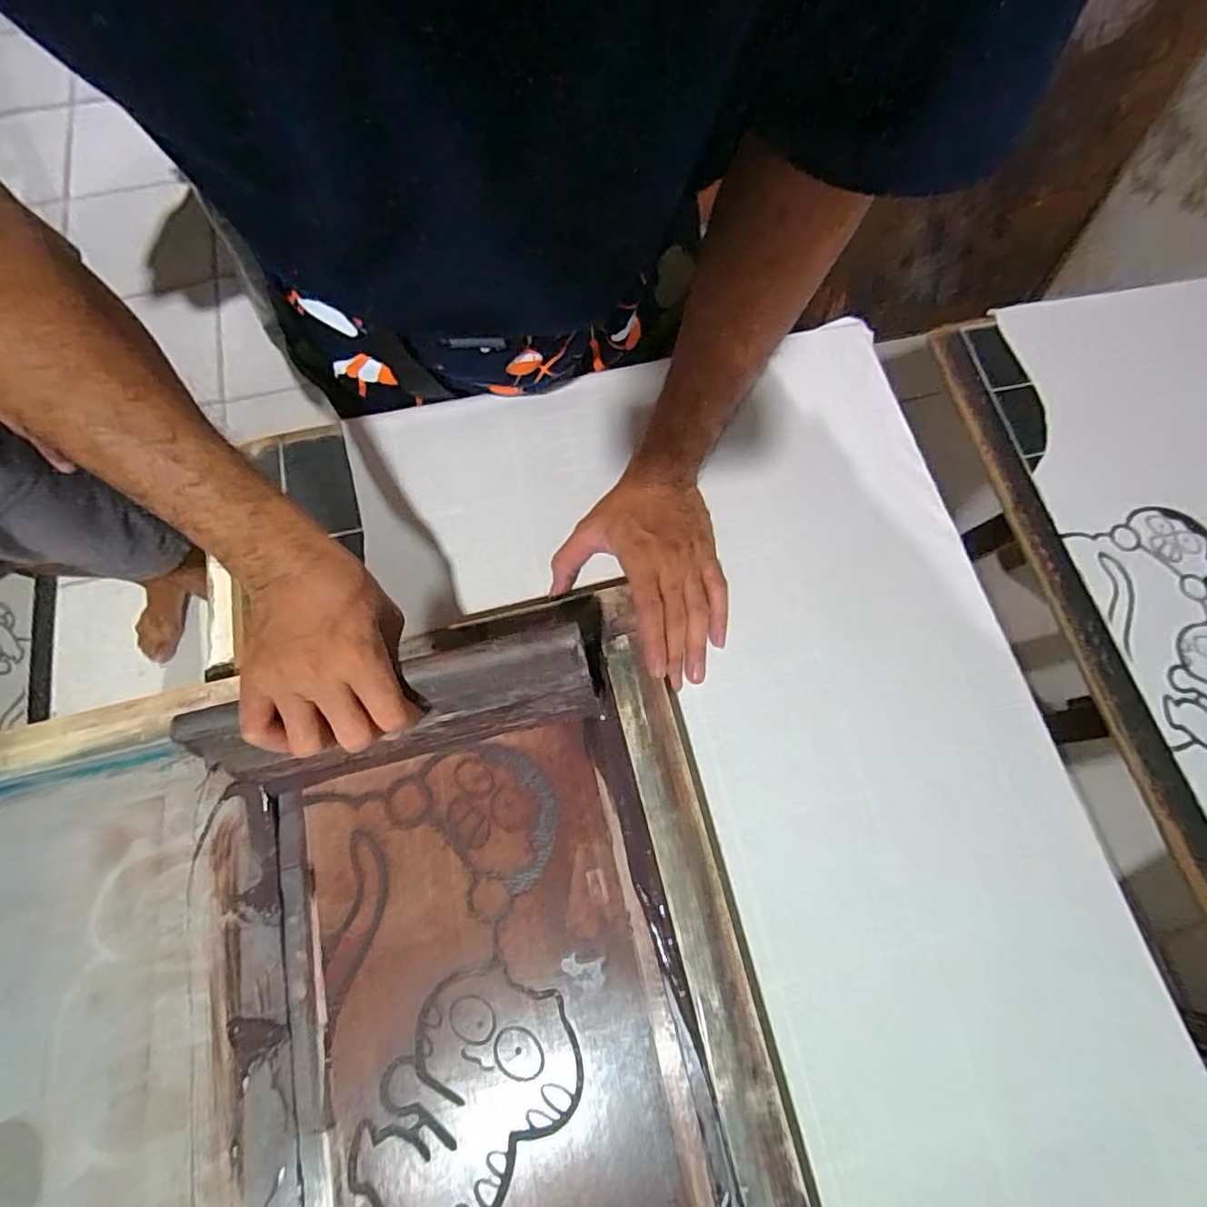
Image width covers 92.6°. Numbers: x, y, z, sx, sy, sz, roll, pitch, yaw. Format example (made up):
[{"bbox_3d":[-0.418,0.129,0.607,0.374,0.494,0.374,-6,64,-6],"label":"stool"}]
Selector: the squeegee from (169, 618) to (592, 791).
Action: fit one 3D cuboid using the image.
[{"bbox_3d":[-0.128,0.066,0.379,0.246,0.098,0.032,-16,46,2],"label":"squeegee"}]

